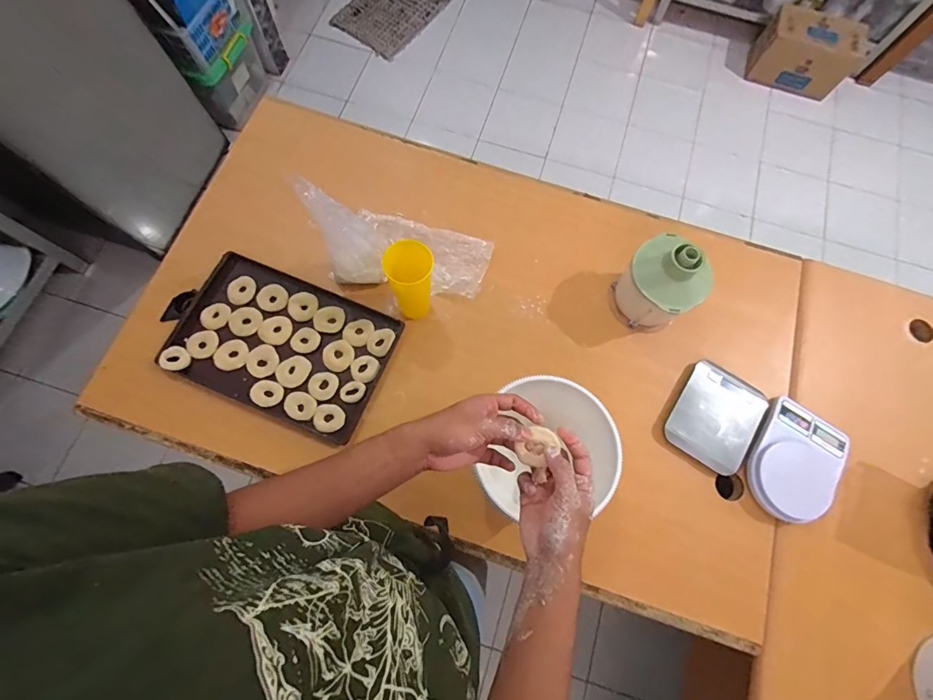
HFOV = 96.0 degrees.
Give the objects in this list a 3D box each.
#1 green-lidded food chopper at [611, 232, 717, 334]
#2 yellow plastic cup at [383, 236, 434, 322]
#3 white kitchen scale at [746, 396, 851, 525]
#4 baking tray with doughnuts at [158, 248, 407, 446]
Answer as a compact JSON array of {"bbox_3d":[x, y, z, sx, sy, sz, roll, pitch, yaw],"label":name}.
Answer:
[{"bbox_3d":[0.341,-0.115,0.739,0.130,0.175,0.110,41,77,10],"label":"green-lidded food chopper"},{"bbox_3d":[-0.089,-0.105,0.705,0.070,0.188,0.068,1,74,-3],"label":"yellow plastic cup"},{"bbox_3d":[0.566,0.191,0.719,0.138,0.029,0.198,32,76,8],"label":"white kitchen scale"},{"bbox_3d":[-0.346,-0.016,0.770,0.400,0.027,0.247,22,75,5],"label":"baking tray with doughnuts"}]

